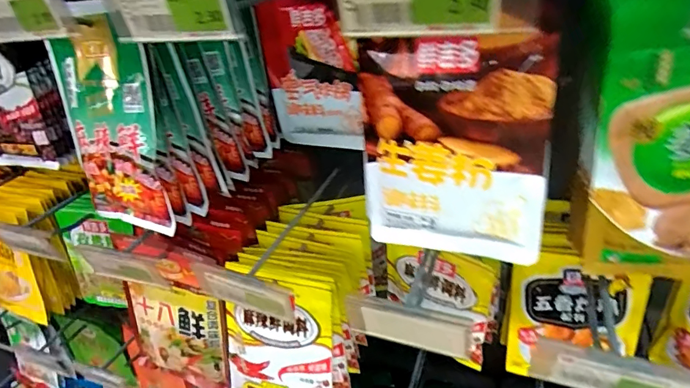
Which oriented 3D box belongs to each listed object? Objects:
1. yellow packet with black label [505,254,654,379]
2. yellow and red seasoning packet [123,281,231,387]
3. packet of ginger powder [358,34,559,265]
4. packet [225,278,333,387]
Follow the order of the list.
[{"bbox_3d":[0.228,0.129,0.443,0.114,0.141,0.024,5,33,17],"label":"yellow packet with black label"},{"bbox_3d":[-0.208,0.181,0.547,0.146,0.148,0.016,6,21,16],"label":"yellow and red seasoning packet"},{"bbox_3d":[0.072,-0.027,0.306,0.124,0.148,0.027,9,34,24],"label":"packet of ginger powder"},{"bbox_3d":[-0.070,0.158,0.451,0.121,0.146,0.009,1,12,19],"label":"packet"}]

